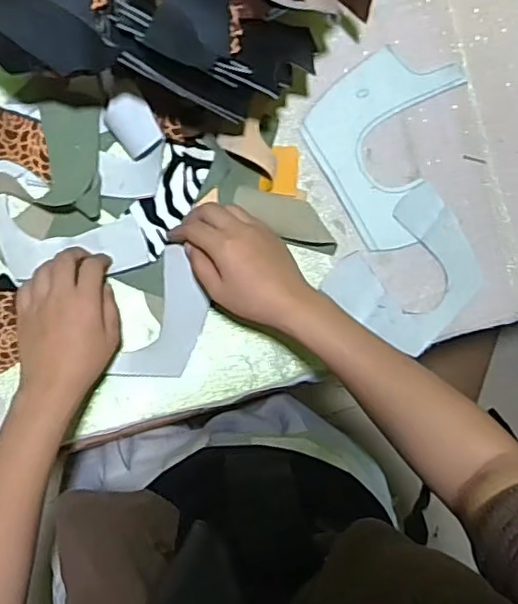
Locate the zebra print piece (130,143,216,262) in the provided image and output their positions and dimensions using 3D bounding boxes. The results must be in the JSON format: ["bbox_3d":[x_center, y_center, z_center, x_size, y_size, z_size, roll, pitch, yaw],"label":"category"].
[{"bbox_3d":[-0.084,-0.099,0.561,0.046,0.013,0.112,27,81,-8],"label":"zebra print piece"}]

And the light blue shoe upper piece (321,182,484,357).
[{"bbox_3d":[0.157,-0.027,0.611,0.151,0.009,0.123,-45,96,-7],"label":"light blue shoe upper piece"}]

